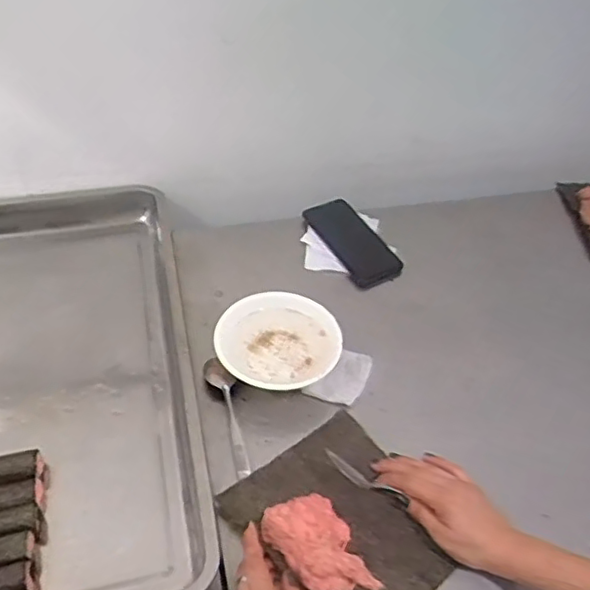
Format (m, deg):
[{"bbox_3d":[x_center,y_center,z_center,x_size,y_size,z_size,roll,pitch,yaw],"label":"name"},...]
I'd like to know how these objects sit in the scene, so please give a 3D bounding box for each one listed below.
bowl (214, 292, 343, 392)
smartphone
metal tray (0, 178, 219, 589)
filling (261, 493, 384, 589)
[{"bbox_3d":[-0.020,0.064,0.739,0.147,0.051,0.142,2,46,-2],"label":"bowl"},{"bbox_3d":[0.087,-0.081,0.913,0.078,0.010,0.170,-26,60,-14],"label":"smartphone"},{"bbox_3d":[-0.322,0.097,0.701,0.393,0.072,0.597,-8,48,-12],"label":"metal tray"},{"bbox_3d":[0.026,0.235,0.571,0.069,0.029,0.113,-32,56,-30],"label":"filling"}]

